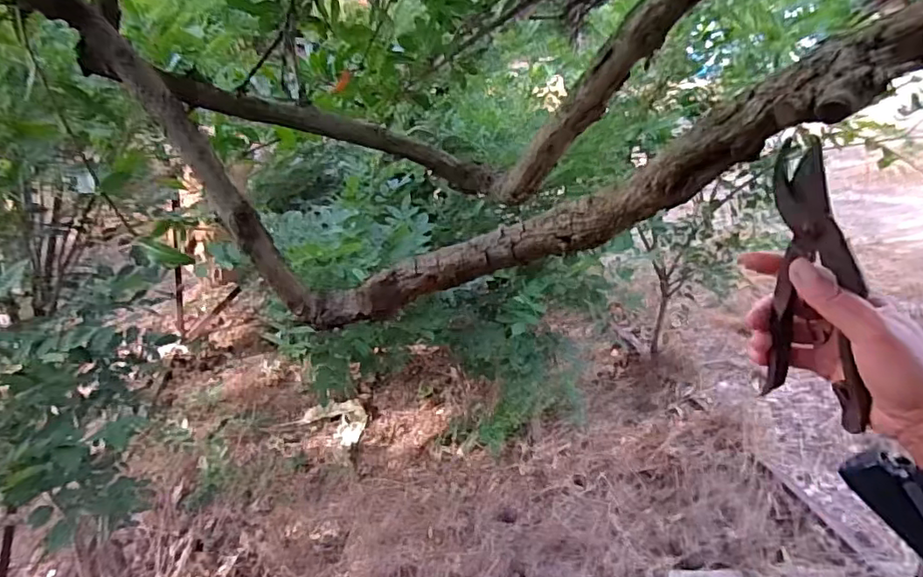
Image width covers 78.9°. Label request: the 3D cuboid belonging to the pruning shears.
[{"bbox_3d":[0.237,-0.002,0.382,0.028,0.189,0.058,-10,9,-6],"label":"pruning shears"}]

